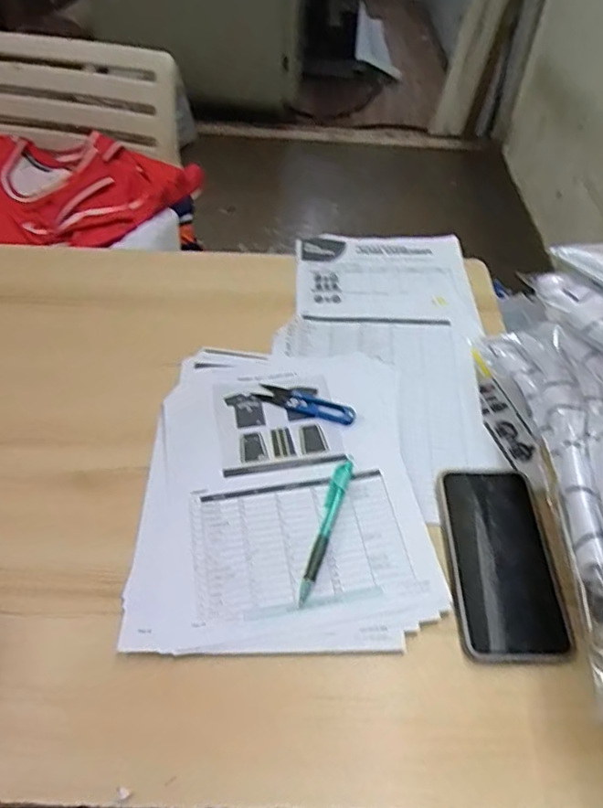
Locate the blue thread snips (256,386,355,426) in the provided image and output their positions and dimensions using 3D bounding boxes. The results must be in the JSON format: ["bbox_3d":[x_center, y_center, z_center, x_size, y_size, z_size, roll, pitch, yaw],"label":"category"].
[{"bbox_3d":[0.004,-0.001,0.586,0.103,0.005,0.023,17,52,12],"label":"blue thread snips"}]

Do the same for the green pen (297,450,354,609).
[{"bbox_3d":[0.021,0.102,0.499,0.015,0.008,0.142,15,52,12],"label":"green pen"}]

